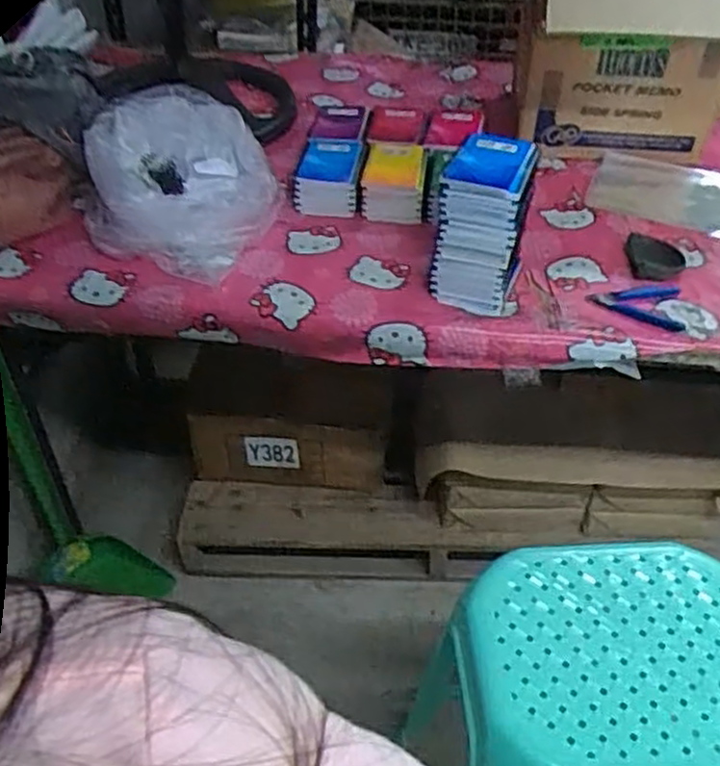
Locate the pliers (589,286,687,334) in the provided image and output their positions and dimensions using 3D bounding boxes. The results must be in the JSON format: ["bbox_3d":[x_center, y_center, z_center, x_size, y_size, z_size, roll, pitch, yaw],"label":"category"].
[{"bbox_3d":[0.371,-0.106,1.027,0.117,0.011,0.079,8,43,7],"label":"pliers"}]

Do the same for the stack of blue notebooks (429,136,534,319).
[{"bbox_3d":[0.161,-0.206,0.996,0.104,0.186,0.127,12,44,12],"label":"stack of blue notebooks"}]

